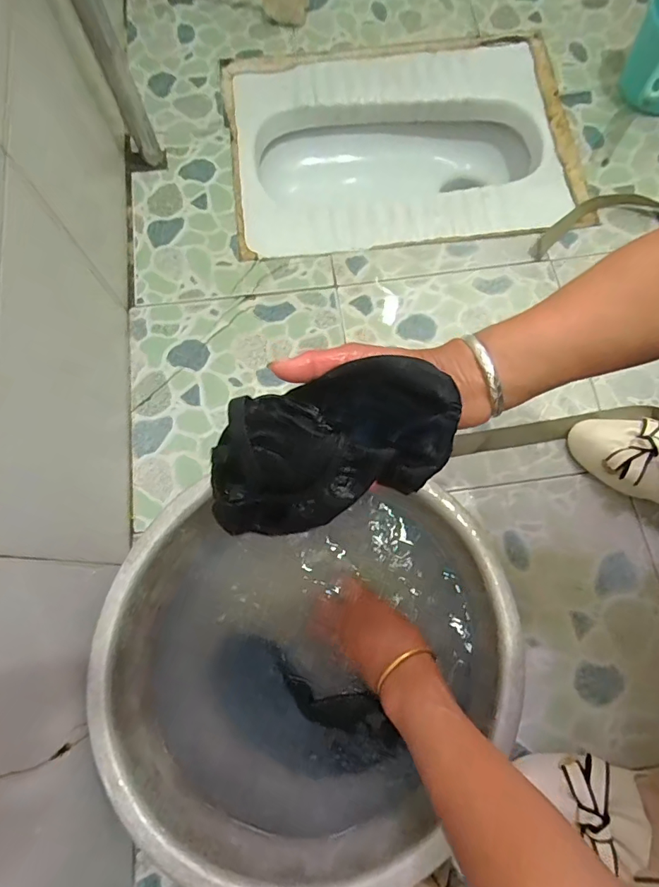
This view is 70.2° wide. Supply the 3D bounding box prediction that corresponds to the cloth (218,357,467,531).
[{"bbox_3d":[0.000,0.005,0.321,0.169,0.036,0.098,-13,95,12],"label":"cloth"}]

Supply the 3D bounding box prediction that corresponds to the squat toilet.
[{"bbox_3d":[0.106,-0.448,0.776,0.492,0.137,0.369,-6,75,-1],"label":"squat toilet"}]

